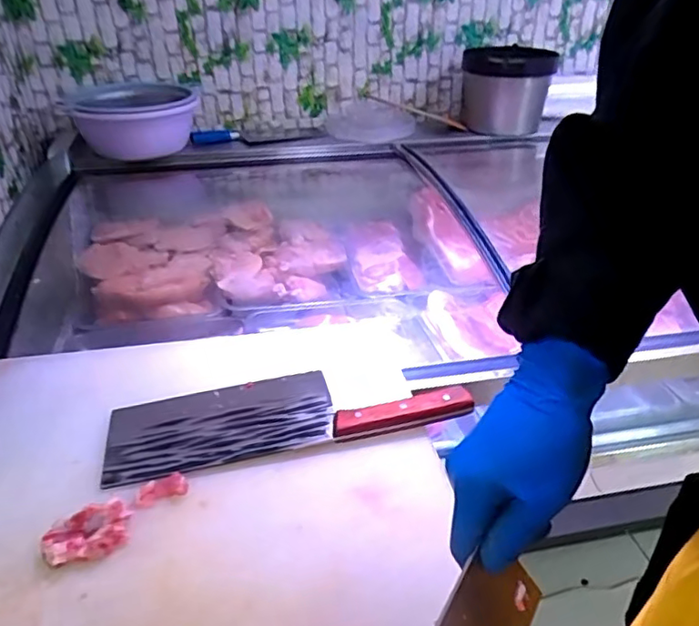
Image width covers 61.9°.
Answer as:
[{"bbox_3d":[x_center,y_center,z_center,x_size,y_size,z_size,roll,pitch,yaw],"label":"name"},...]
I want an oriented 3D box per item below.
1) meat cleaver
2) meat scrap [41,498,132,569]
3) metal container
[{"bbox_3d":[-0.058,0.090,0.552,0.325,0.029,0.109,-6,31,-10],"label":"meat cleaver"},{"bbox_3d":[-0.195,0.163,0.434,0.062,0.025,0.042,-25,39,-36],"label":"meat scrap"},{"bbox_3d":[0.391,-0.560,1.468,0.221,0.183,0.258,8,31,12],"label":"metal container"}]

